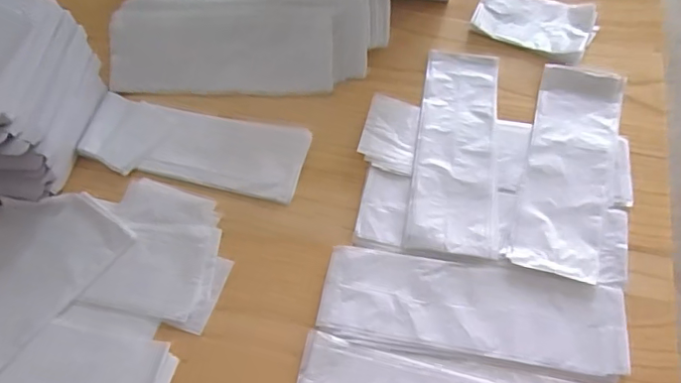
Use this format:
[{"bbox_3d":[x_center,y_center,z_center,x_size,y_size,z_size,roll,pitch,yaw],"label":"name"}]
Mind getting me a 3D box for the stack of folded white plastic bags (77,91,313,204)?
[{"bbox_3d":[-0.154,-0.050,0.585,0.229,0.010,0.085,10,63,9],"label":"stack of folded white plastic bags"}]

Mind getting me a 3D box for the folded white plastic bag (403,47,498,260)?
[{"bbox_3d":[0.120,-0.050,0.576,0.085,0.008,0.244,5,62,6],"label":"folded white plastic bag"}]

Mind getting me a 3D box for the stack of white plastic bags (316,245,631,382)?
[{"bbox_3d":[0.116,0.106,0.495,0.260,0.010,0.088,7,62,7],"label":"stack of white plastic bags"}]

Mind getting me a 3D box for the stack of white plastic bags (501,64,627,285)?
[{"bbox_3d":[0.230,-0.027,0.559,0.083,0.011,0.240,16,64,12],"label":"stack of white plastic bags"}]

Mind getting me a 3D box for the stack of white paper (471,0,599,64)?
[{"bbox_3d":[0.225,-0.196,0.644,0.131,0.014,0.080,19,64,13],"label":"stack of white paper"}]

